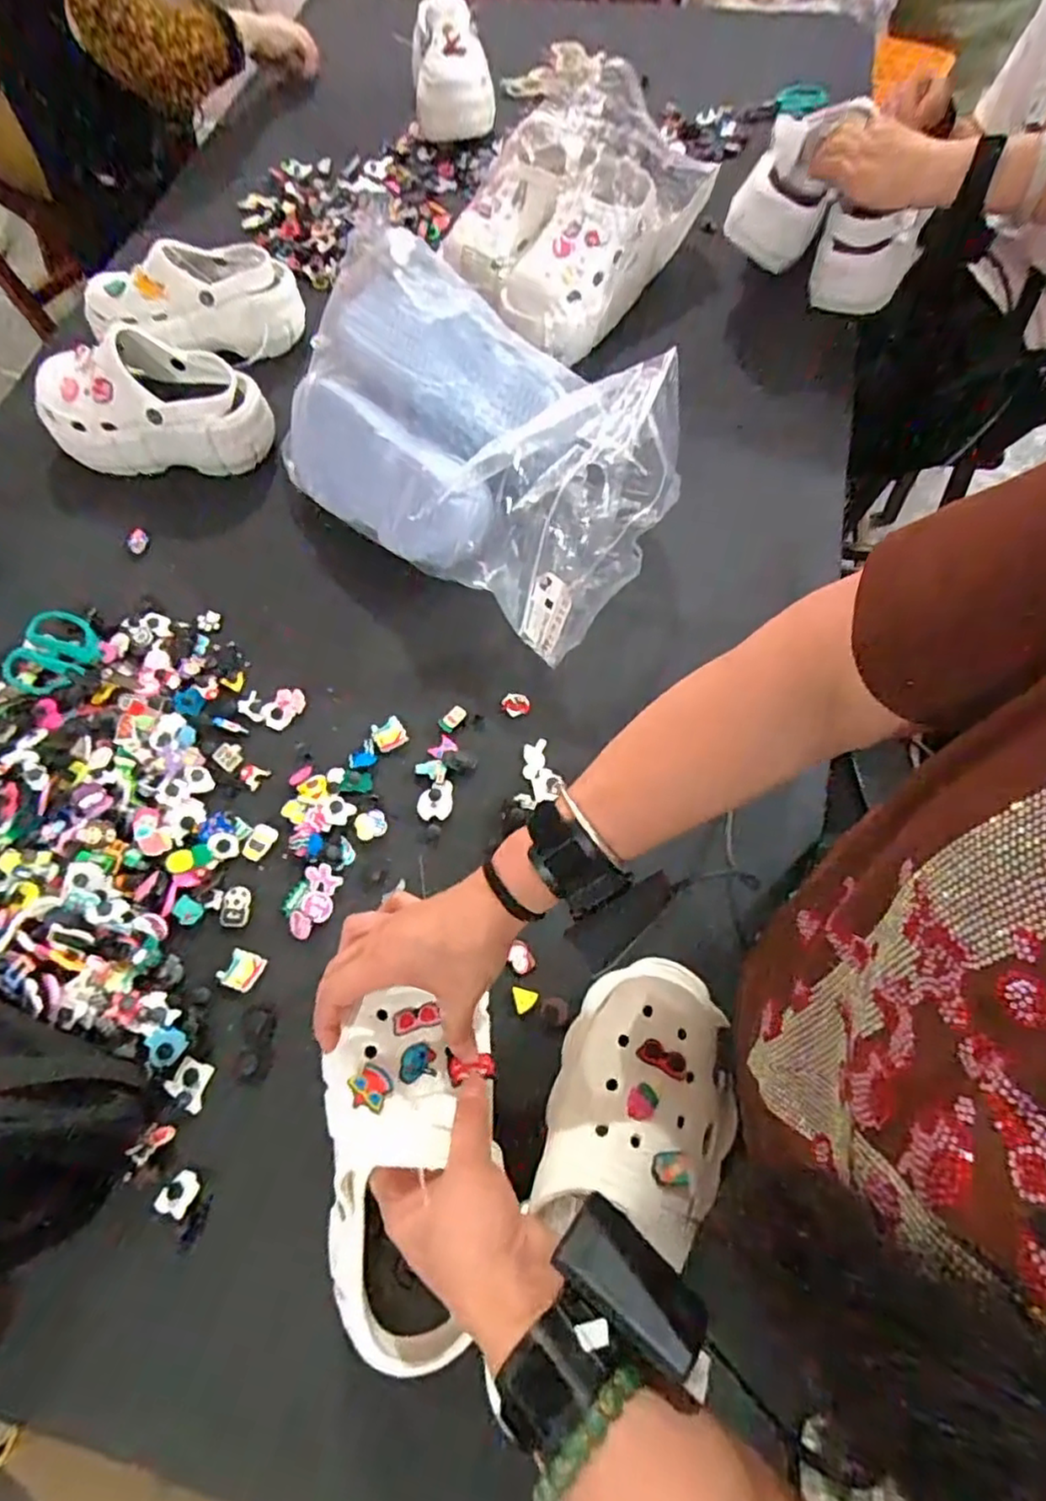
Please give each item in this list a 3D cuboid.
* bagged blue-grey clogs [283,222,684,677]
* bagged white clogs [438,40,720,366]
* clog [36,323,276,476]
[{"bbox_3d":[-0.054,-0.297,0.638,0.384,0.147,0.245,33,71,14],"label":"bagged blue-grey clogs"},{"bbox_3d":[0.057,-0.649,0.789,0.222,0.158,0.306,38,72,16],"label":"bagged white clogs"},{"bbox_3d":[-0.395,-0.368,0.706,0.235,0.096,0.092,1,67,2],"label":"clog"}]

